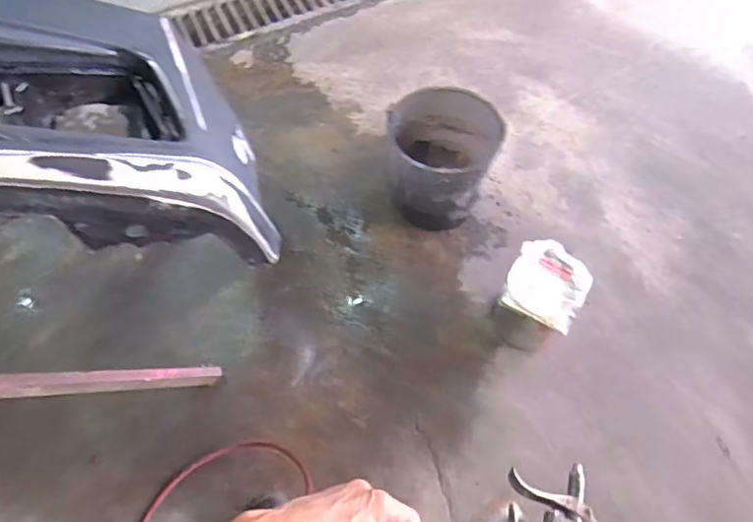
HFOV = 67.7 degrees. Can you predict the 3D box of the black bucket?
[{"bbox_3d":[0.178,-0.282,1.579,0.286,0.246,0.307,0,60,1],"label":"black bucket"}]

